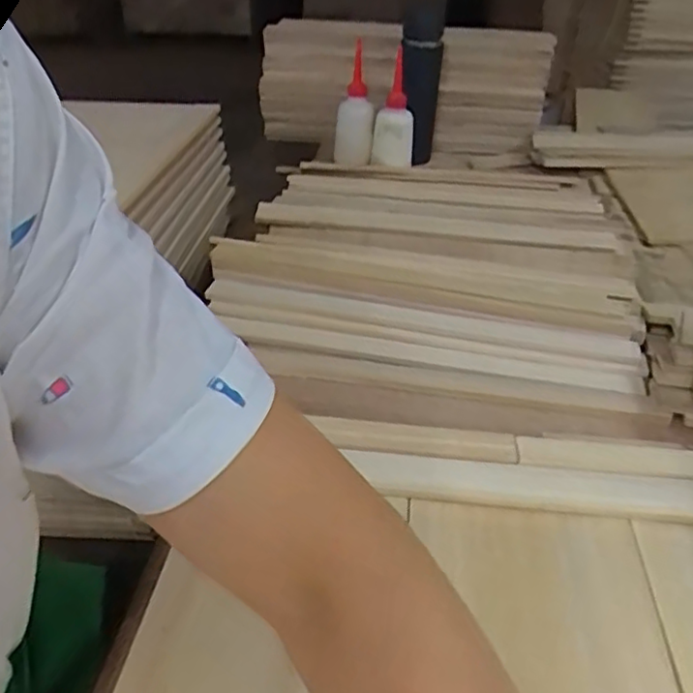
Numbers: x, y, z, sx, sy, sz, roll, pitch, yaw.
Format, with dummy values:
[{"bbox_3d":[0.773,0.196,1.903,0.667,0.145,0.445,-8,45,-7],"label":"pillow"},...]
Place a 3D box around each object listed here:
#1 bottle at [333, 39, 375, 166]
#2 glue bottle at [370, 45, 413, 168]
[{"bbox_3d":[0.012,-0.375,1.031,0.064,0.175,0.051,4,5,5],"label":"bottle"},{"bbox_3d":[0.073,-0.359,0.983,0.063,0.167,0.060,5,3,6],"label":"glue bottle"}]

